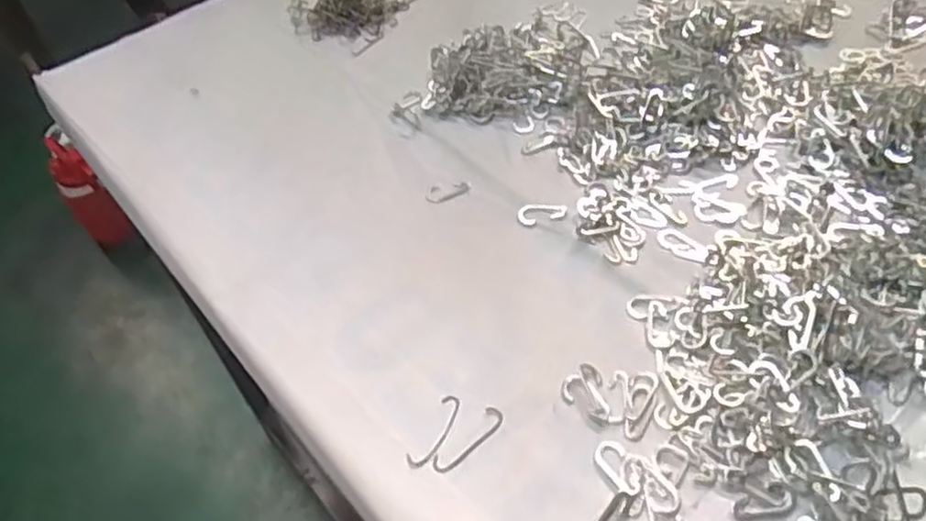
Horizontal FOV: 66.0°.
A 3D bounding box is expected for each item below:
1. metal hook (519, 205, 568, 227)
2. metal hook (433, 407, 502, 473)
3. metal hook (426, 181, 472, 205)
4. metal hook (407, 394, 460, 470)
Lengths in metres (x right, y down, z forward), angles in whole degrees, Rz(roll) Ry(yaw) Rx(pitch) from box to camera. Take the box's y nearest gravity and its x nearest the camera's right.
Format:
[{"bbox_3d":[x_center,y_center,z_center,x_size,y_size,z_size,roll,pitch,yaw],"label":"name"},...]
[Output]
[{"bbox_3d":[0.061,-0.037,0.546,0.036,0.004,0.018,-10,50,-2],"label":"metal hook"},{"bbox_3d":[0.004,0.110,0.435,0.053,0.004,0.014,-38,56,-24],"label":"metal hook"},{"bbox_3d":[-0.011,-0.056,0.574,0.037,0.007,0.014,-15,50,-7],"label":"metal hook"},{"bbox_3d":[-0.017,0.105,0.438,0.015,0.004,0.051,21,55,22],"label":"metal hook"}]

